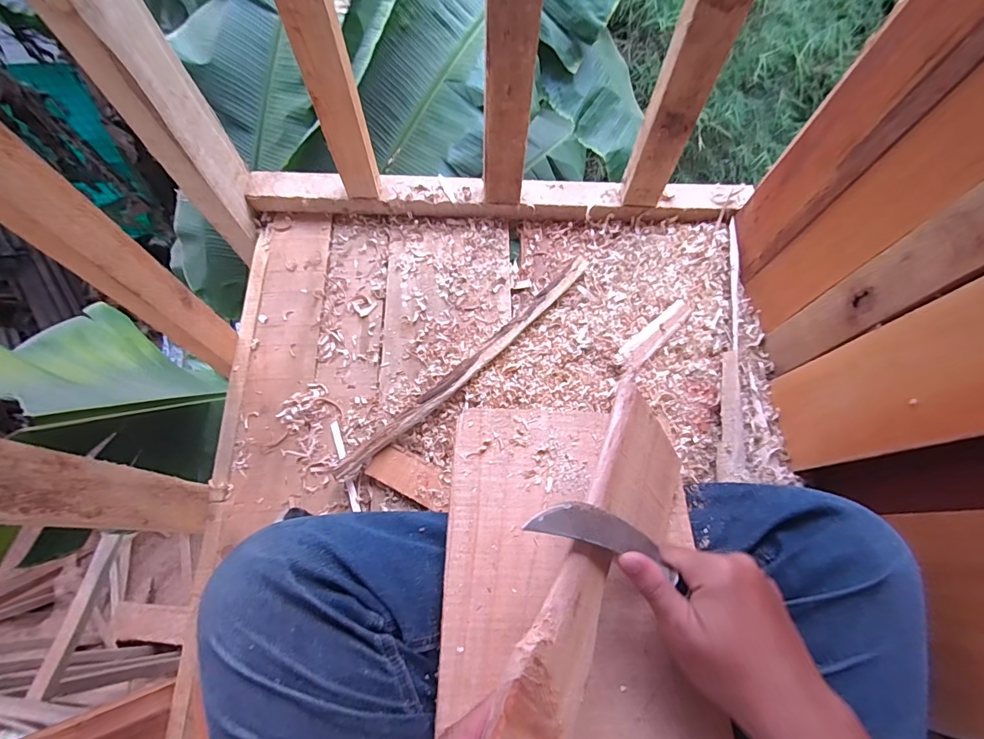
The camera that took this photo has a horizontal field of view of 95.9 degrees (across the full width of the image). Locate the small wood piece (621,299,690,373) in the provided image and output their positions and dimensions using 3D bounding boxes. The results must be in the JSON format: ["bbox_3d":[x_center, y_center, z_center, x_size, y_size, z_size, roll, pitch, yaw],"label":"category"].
[{"bbox_3d":[0.223,-0.049,0.604,0.129,0.011,0.032,-41,74,-15],"label":"small wood piece"}]

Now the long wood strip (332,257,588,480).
[{"bbox_3d":[-0.022,-0.012,0.581,0.432,0.019,0.025,-42,75,-15],"label":"long wood strip"}]

